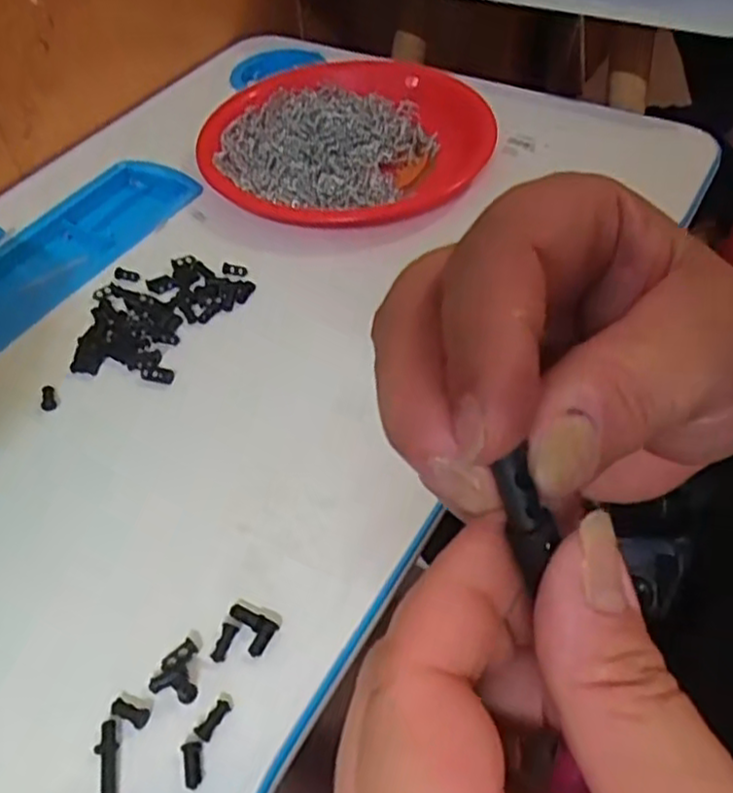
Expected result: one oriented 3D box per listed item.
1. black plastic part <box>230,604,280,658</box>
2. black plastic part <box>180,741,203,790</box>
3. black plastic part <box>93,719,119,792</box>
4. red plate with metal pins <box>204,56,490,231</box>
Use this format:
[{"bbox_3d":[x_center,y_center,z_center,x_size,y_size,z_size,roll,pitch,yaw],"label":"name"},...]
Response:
[{"bbox_3d":[-0.053,0.104,0.319,0.024,0.004,0.016,25,56,25],"label":"black plastic part"},{"bbox_3d":[-0.070,0.147,0.285,0.008,0.004,0.017,-11,49,-4],"label":"black plastic part"},{"bbox_3d":[-0.104,0.148,0.287,0.009,0.004,0.035,-15,50,-7],"label":"black plastic part"},{"bbox_3d":[-0.016,-0.203,0.555,0.209,0.037,0.209,-3,49,4],"label":"red plate with metal pins"}]

